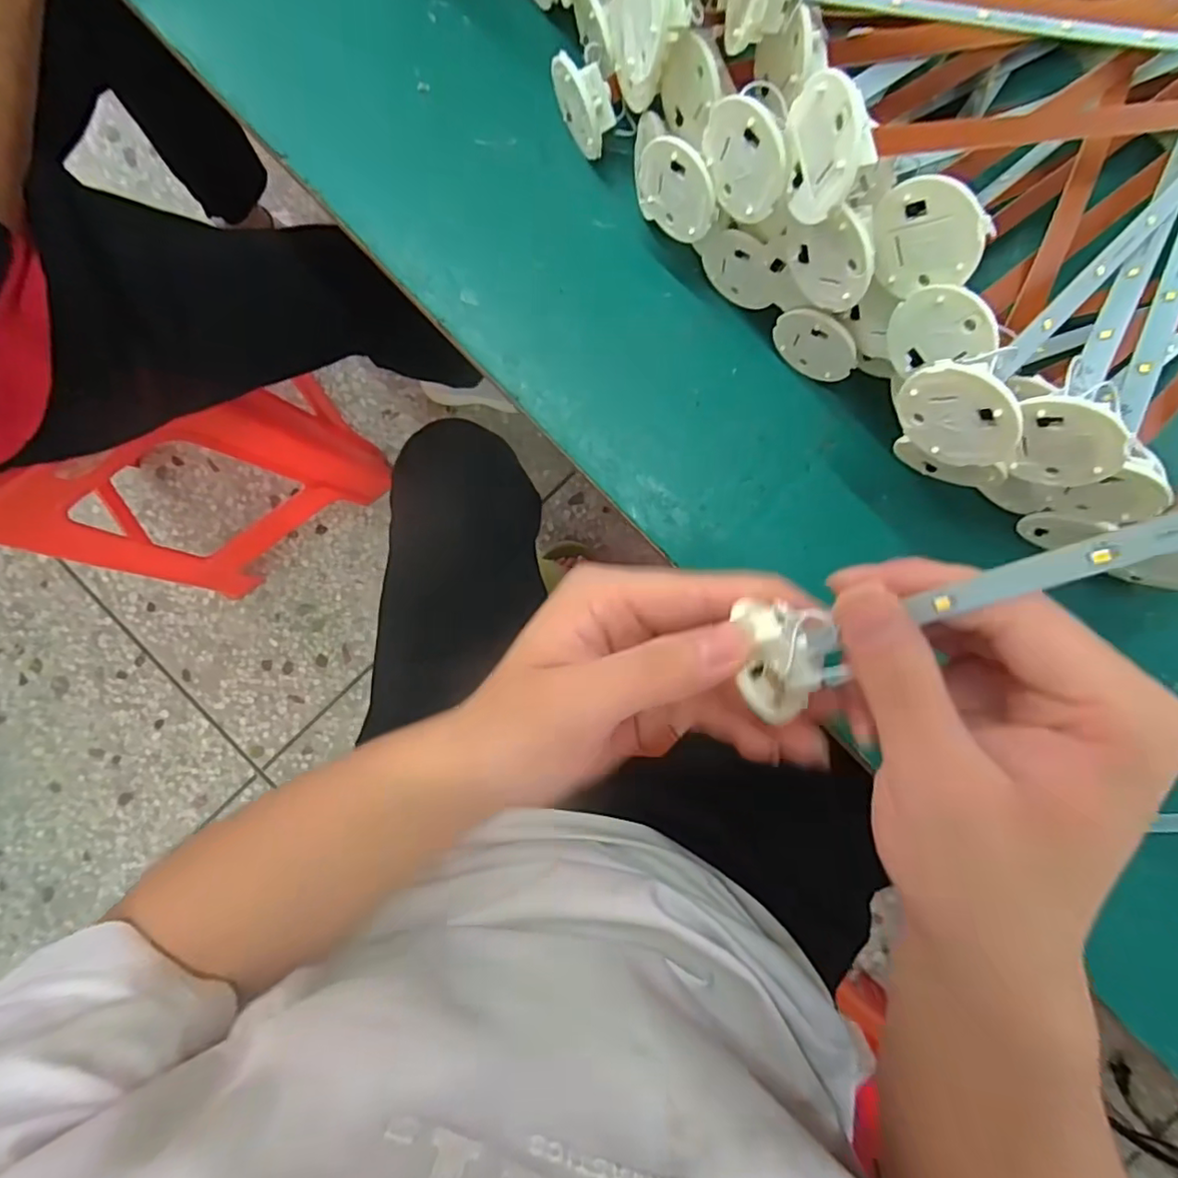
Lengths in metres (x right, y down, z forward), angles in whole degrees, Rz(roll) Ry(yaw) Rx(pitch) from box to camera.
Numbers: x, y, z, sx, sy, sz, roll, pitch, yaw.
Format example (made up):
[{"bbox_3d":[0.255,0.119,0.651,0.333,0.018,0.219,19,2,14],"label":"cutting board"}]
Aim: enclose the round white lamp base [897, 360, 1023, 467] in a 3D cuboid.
[{"bbox_3d":[0.120,-0.056,0.195,0.008,0.038,0.038,-42,88,0],"label":"round white lamp base"}]

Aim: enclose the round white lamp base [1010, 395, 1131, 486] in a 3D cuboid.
[{"bbox_3d":[0.155,-0.048,0.196,0.036,0.034,0.009,36,89,2],"label":"round white lamp base"}]

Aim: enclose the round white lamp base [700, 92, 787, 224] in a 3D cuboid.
[{"bbox_3d":[0.055,-0.153,0.212,0.009,0.035,0.038,-37,88,0],"label":"round white lamp base"}]

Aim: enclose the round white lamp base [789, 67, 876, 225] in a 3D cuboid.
[{"bbox_3d":[0.074,-0.140,0.187,0.011,0.035,0.036,-12,88,0],"label":"round white lamp base"}]

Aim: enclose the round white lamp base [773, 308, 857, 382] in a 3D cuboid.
[{"bbox_3d":[0.100,-0.107,0.264,0.038,0.039,0.006,38,89,2],"label":"round white lamp base"}]

